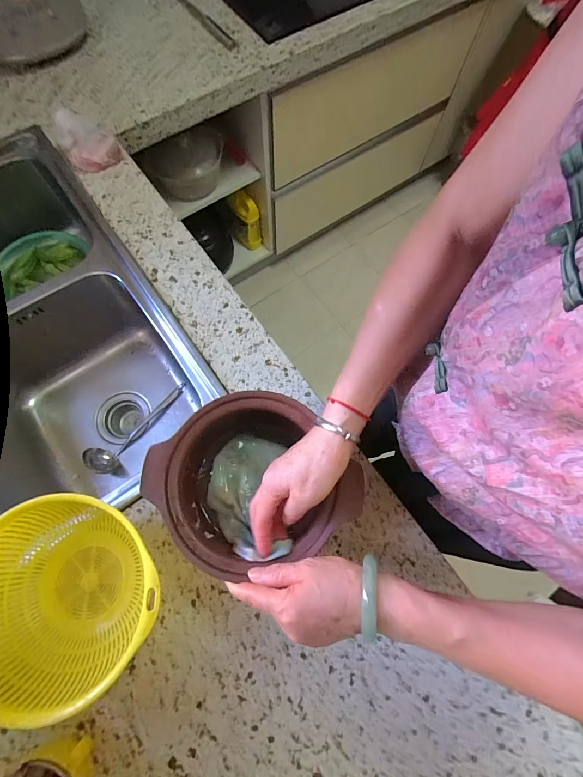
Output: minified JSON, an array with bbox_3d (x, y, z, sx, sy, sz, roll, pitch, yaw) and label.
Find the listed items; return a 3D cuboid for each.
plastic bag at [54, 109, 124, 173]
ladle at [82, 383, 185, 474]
[{"bbox_3d":[-0.372,-0.450,0.628,0.094,0.072,0.068,-27,75,-9],"label":"plastic bag"},{"bbox_3d":[-0.310,0.072,0.701,0.060,0.059,0.236,41,76,11],"label":"ladle"}]

